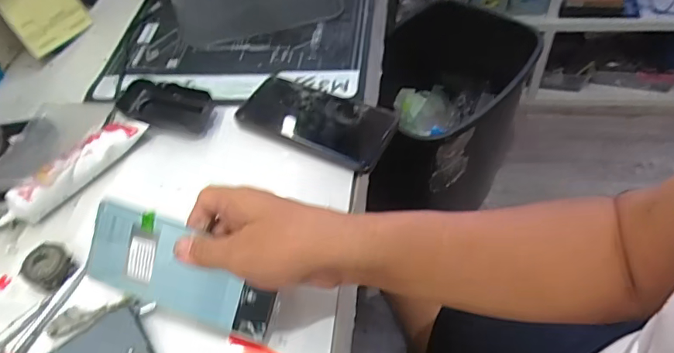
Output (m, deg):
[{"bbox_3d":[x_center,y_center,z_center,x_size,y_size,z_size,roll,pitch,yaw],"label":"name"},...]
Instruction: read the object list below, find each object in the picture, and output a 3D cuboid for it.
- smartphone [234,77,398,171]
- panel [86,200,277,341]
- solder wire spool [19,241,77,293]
[{"bbox_3d":[-0.025,-0.064,0.513,0.180,0.011,0.079,20,59,26],"label":"smartphone"},{"bbox_3d":[-0.119,0.072,0.367,0.152,0.007,0.066,18,100,9],"label":"panel"},{"bbox_3d":[-0.255,0.082,0.427,0.039,0.022,0.038,-1,52,1],"label":"solder wire spool"}]

